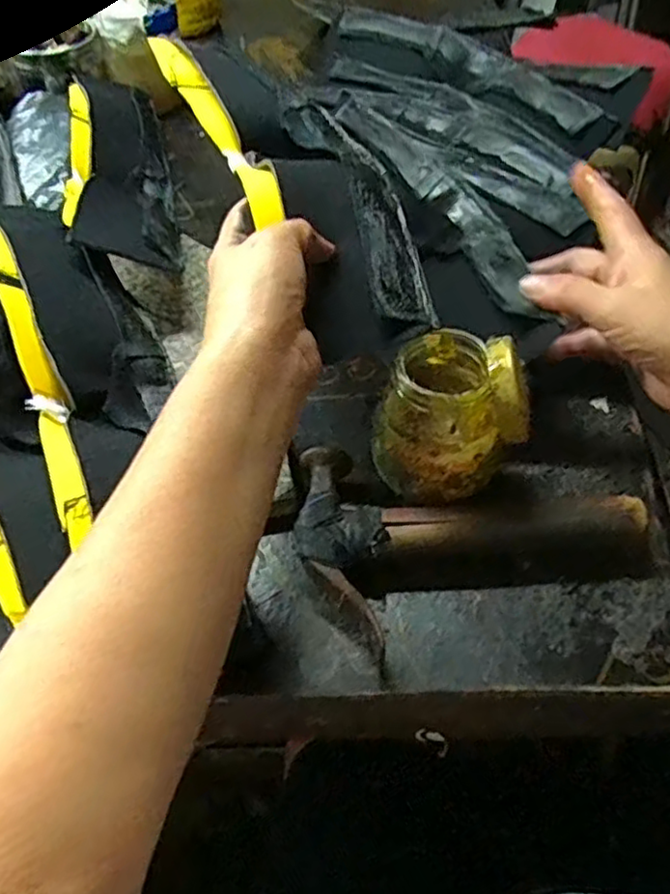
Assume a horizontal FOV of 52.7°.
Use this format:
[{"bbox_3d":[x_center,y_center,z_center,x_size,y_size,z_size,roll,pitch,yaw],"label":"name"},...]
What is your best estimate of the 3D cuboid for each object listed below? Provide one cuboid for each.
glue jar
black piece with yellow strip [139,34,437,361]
[{"bbox_3d":[0.056,-0.018,0.358,0.072,0.069,0.065,-6,53,-3],"label":"glue jar"},{"bbox_3d":[-0.022,-0.164,0.399,0.087,0.033,0.259,-24,66,-16],"label":"black piece with yellow strip"}]

